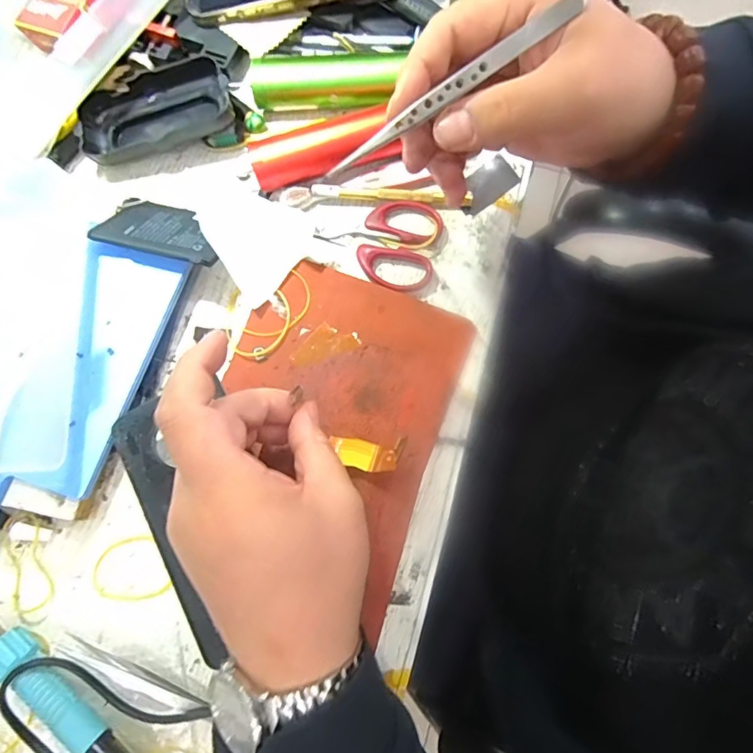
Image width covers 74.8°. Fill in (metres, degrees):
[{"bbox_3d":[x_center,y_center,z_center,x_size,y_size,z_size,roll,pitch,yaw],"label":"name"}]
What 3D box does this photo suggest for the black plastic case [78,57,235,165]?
[{"bbox_3d":[-0.158,-0.192,0.356,0.109,0.028,0.051,-11,79,-1],"label":"black plastic case"}]

